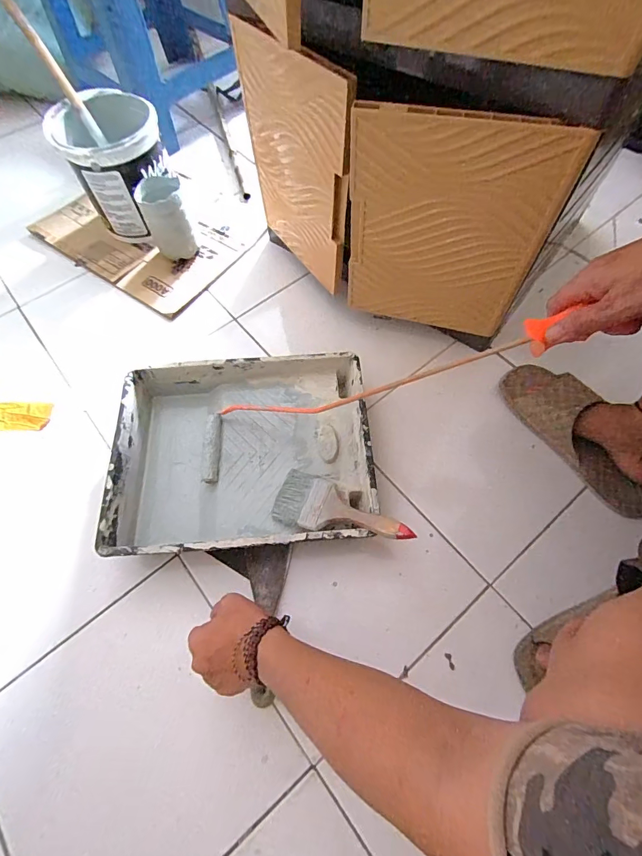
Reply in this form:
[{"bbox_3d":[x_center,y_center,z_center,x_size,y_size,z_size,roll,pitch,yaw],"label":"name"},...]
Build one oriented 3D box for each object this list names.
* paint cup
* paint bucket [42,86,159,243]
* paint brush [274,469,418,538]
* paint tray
[{"bbox_3d":[-0.281,-0.385,0.739,0.077,0.126,0.079,-12,64,-3],"label":"paint cup"},{"bbox_3d":[-0.368,-0.487,0.761,0.171,0.182,0.186,-1,64,3],"label":"paint bucket"},{"bbox_3d":[0.026,0.102,0.500,0.175,0.017,0.072,12,65,22],"label":"paint brush"},{"bbox_3d":[-0.108,0.034,0.571,0.344,0.073,0.270,-5,64,1],"label":"paint tray"}]

